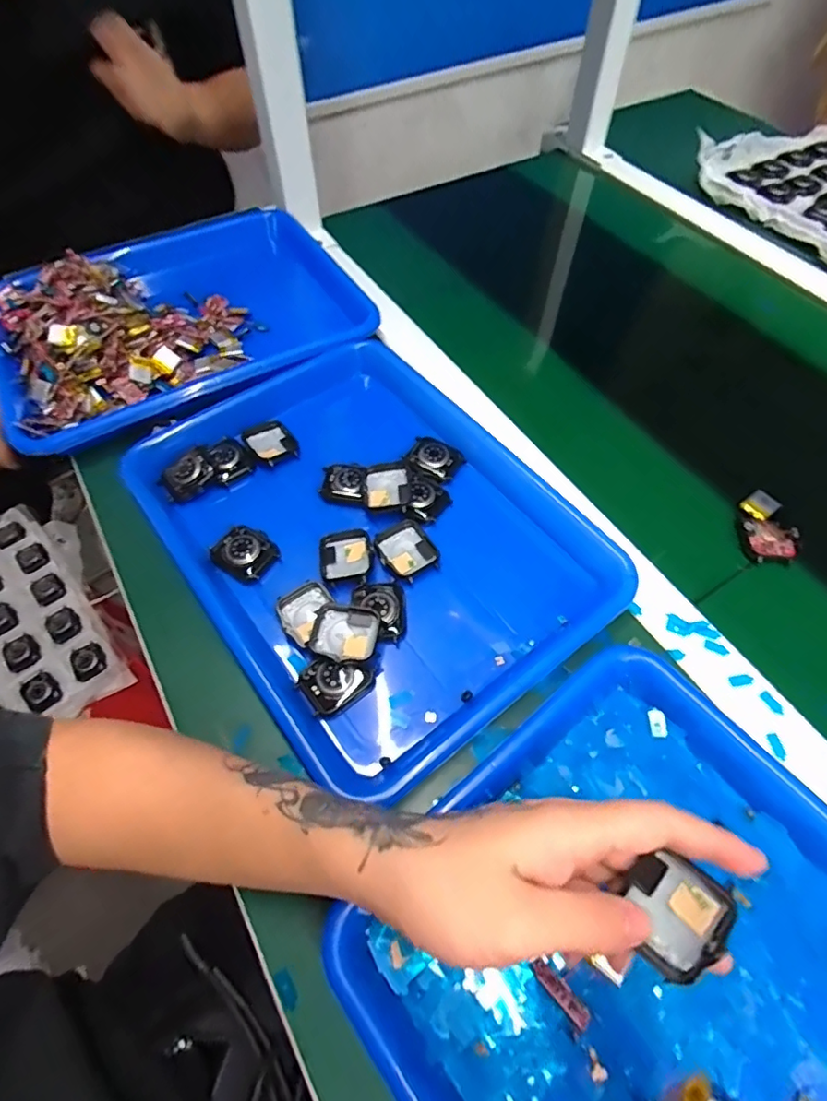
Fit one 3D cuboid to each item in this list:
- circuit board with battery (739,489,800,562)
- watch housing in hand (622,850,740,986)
[{"bbox_3d":[0.270,-0.019,0.407,0.033,0.014,0.053,0,58,1],"label":"circuit board with battery"},{"bbox_3d":[0.108,0.150,0.222,0.037,0.008,0.043,42,97,30],"label":"watch housing in hand"}]

